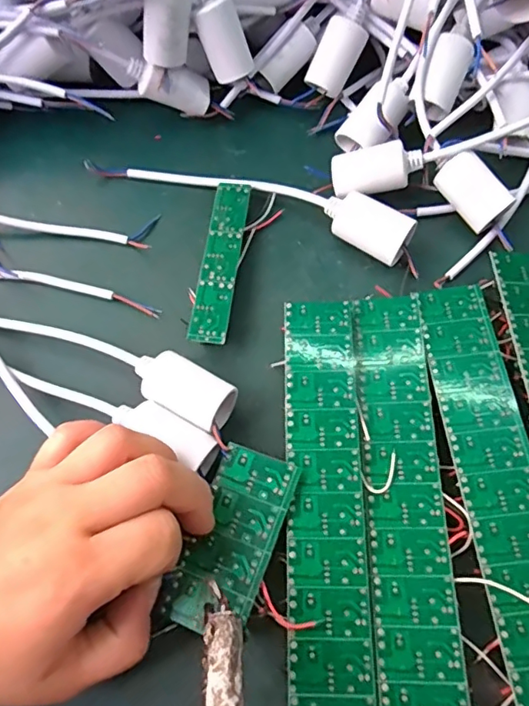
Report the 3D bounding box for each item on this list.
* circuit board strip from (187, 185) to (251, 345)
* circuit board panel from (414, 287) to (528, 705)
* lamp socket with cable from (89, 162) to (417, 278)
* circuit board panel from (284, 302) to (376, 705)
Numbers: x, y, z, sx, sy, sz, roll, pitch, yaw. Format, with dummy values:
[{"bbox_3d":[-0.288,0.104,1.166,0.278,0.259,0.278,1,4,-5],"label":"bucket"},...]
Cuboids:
[{"bbox_3d":[-0.025,-0.054,0.315,0.021,0.015,0.109,6,66,4],"label":"circuit board strip"},{"bbox_3d":[0.113,0.061,0.263,0.040,0.016,0.199,-7,66,-2],"label":"circuit board panel"},{"bbox_3d":[-0.007,-0.102,0.328,0.214,0.024,0.033,20,68,10],"label":"lamp socket with cable"},{"bbox_3d":[0.029,0.067,0.252,0.037,0.005,0.200,0,66,1],"label":"circuit board panel"}]

